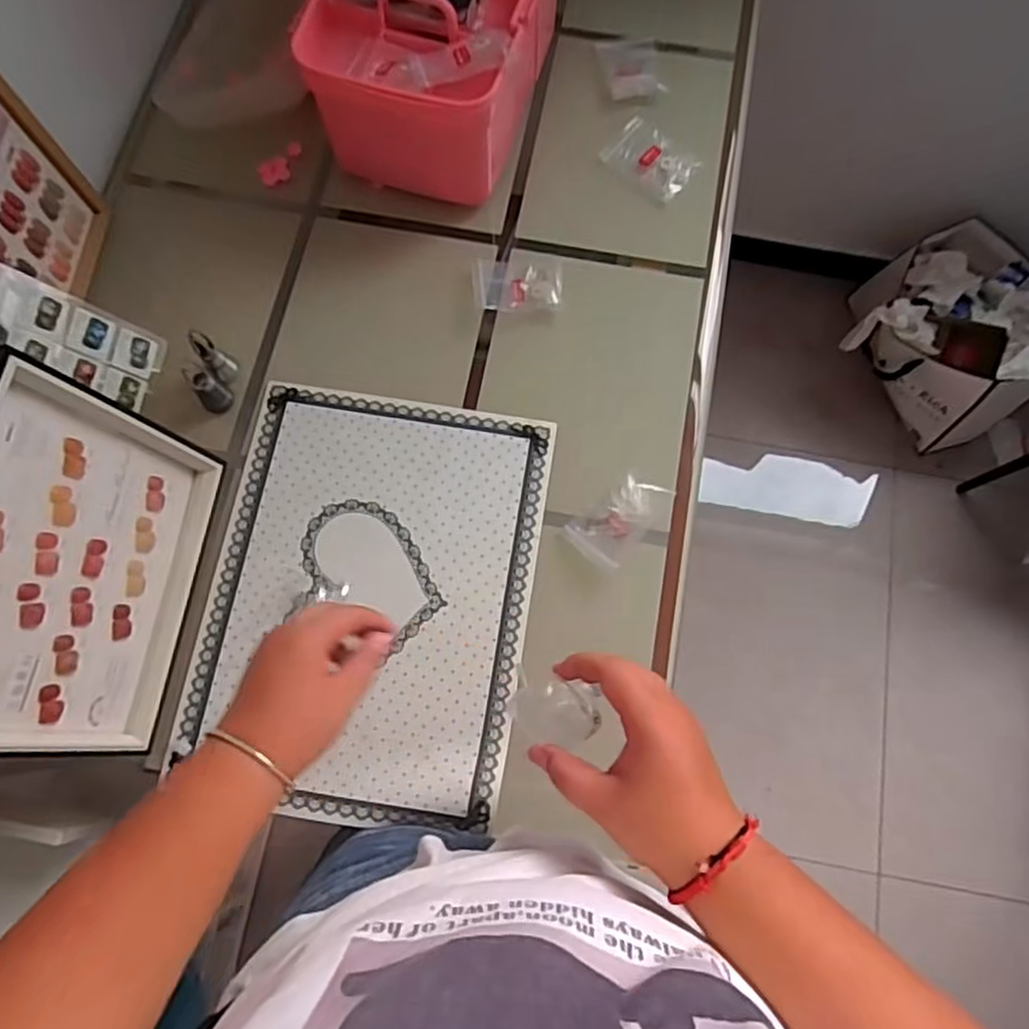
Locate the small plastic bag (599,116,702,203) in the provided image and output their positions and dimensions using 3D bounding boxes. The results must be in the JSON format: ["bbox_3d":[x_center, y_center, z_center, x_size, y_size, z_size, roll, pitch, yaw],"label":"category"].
[{"bbox_3d":[0.151,-0.393,0.784,0.065,0.014,0.099,-43,80,-12],"label":"small plastic bag"}]

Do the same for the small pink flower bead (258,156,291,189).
[{"bbox_3d":[-0.268,-0.383,0.789,0.032,0.011,0.029,-23,77,-8],"label":"small pink flower bead"}]

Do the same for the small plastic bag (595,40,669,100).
[{"bbox_3d":[0.134,-0.513,0.808,0.066,0.008,0.089,-7,75,-4],"label":"small plastic bag"}]

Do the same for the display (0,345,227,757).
[{"bbox_3d":[-0.342,0.044,0.546,0.018,0.228,0.272,4,74,20],"label":"display"}]

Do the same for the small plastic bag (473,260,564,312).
[{"bbox_3d":[0.004,-0.242,0.737,0.092,0.009,0.059,3,75,-1],"label":"small plastic bag"}]

